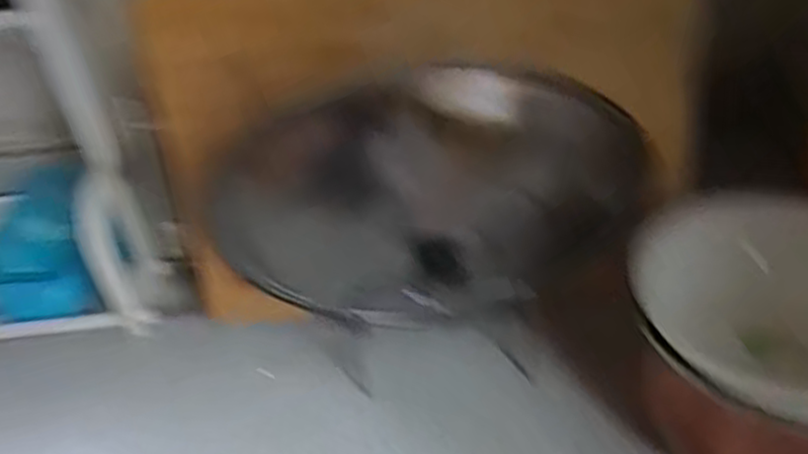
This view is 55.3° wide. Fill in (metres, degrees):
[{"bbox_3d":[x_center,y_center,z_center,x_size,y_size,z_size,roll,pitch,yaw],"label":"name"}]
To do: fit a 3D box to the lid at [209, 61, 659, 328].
[{"bbox_3d":[0.017,-0.007,0.602,0.336,0.285,0.100,-2,40,4],"label":"lid"}]

